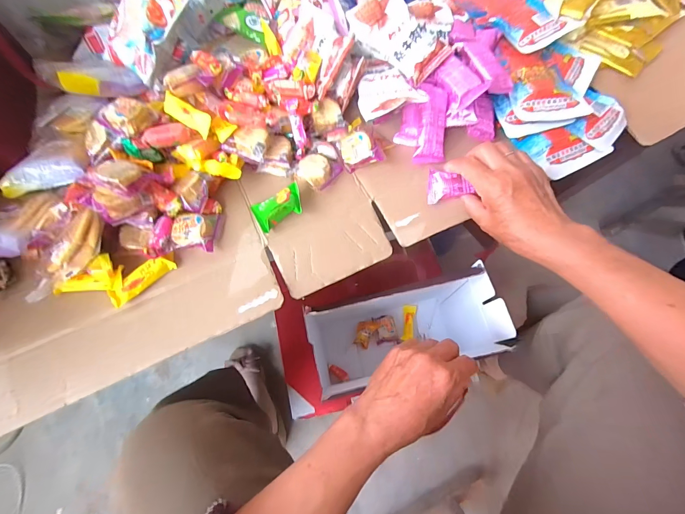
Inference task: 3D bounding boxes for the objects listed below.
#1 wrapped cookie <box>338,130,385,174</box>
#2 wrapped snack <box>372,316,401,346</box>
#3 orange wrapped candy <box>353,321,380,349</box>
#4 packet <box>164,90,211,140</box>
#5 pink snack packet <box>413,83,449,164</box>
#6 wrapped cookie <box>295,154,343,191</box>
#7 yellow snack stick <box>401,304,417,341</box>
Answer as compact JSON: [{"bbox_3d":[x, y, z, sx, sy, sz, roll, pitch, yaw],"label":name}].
[{"bbox_3d":[0.022,-0.137,0.406,0.051,0.026,0.049,-8,64,-2],"label":"wrapped cookie"},{"bbox_3d":[0.090,0.148,0.655,0.045,0.021,0.057,-9,64,-3],"label":"wrapped snack"},{"bbox_3d":[0.046,0.153,0.656,0.041,0.020,0.056,24,67,13],"label":"orange wrapped candy"},{"bbox_3d":[-0.182,-0.166,0.374,0.071,0.013,0.025,31,99,14],"label":"packet"},{"bbox_3d":[0.114,-0.170,0.413,0.038,0.024,0.099,5,93,4],"label":"pink snack packet"},{"bbox_3d":[-0.032,-0.110,0.403,0.044,0.019,0.053,34,69,16],"label":"wrapped cookie"},{"bbox_3d":[0.134,0.131,0.651,0.027,0.018,0.074,10,64,6],"label":"yellow snack stick"}]

